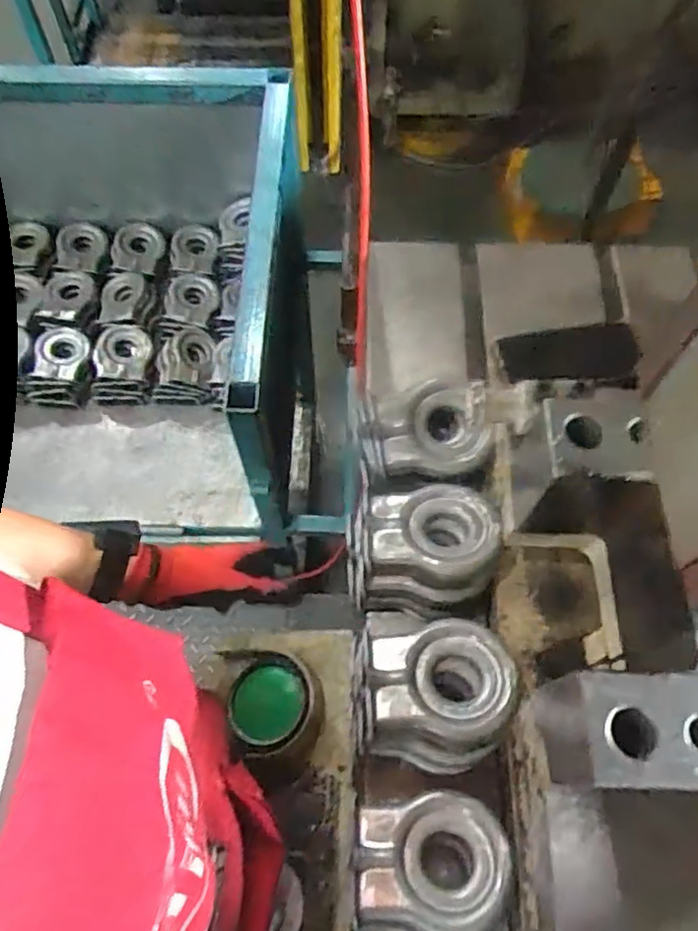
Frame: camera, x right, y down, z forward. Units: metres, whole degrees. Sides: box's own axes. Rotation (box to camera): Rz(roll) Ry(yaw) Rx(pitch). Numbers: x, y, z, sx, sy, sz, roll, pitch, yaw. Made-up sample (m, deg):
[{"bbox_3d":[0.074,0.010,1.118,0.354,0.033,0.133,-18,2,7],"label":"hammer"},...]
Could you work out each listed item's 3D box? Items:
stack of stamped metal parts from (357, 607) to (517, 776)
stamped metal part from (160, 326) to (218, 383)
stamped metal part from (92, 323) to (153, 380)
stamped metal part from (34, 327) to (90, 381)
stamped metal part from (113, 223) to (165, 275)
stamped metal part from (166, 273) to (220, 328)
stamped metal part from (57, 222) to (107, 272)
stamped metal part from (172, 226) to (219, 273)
[{"bbox_3d":[0.067,0.183,0.524,0.127,0.057,0.116,8,64,3],"label":"stack of stamped metal parts"},{"bbox_3d":[-0.291,-0.198,1.172,0.092,0.030,0.121,0,64,-1],"label":"stamped metal part"},{"bbox_3d":[-0.409,-0.202,1.157,0.097,0.017,0.114,-2,64,-2],"label":"stamped metal part"},{"bbox_3d":[-0.510,-0.198,1.145,0.084,0.019,0.103,-3,64,-2],"label":"stamped metal part"},{"bbox_3d":[-0.421,-0.435,1.286,0.096,0.029,0.111,7,64,3],"label":"stamped metal part"},{"bbox_3d":[-0.302,-0.318,1.241,0.095,0.027,0.115,11,64,5],"label":"stamped metal part"},{"bbox_3d":[-0.532,-0.438,1.286,0.089,0.032,0.110,4,64,1],"label":"stamped metal part"},{"bbox_3d":[-0.309,-0.438,1.289,0.087,0.034,0.109,4,64,1],"label":"stamped metal part"}]

